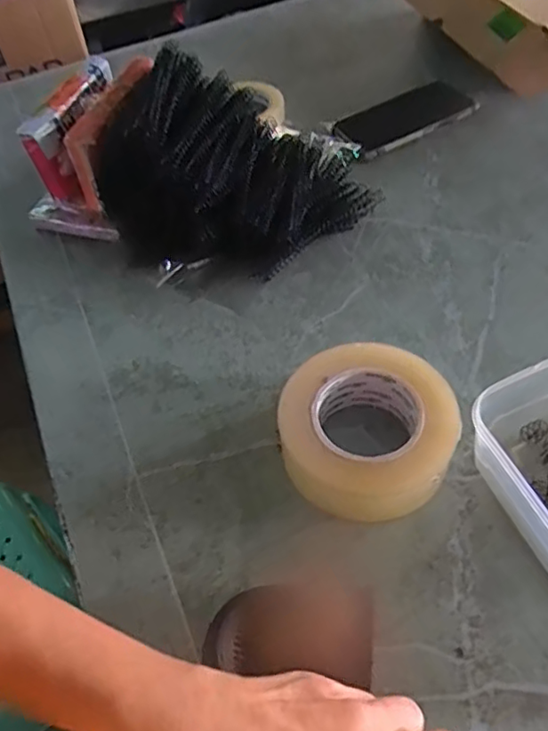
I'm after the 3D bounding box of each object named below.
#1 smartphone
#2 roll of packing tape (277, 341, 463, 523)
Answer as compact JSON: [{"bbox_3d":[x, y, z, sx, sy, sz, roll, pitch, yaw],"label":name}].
[{"bbox_3d":[0.166,-0.324,0.756,0.190,0.010,0.092,-28,56,-16],"label":"smartphone"},{"bbox_3d":[0.068,0.050,0.452,0.125,0.070,0.126,-2,53,3],"label":"roll of packing tape"}]

